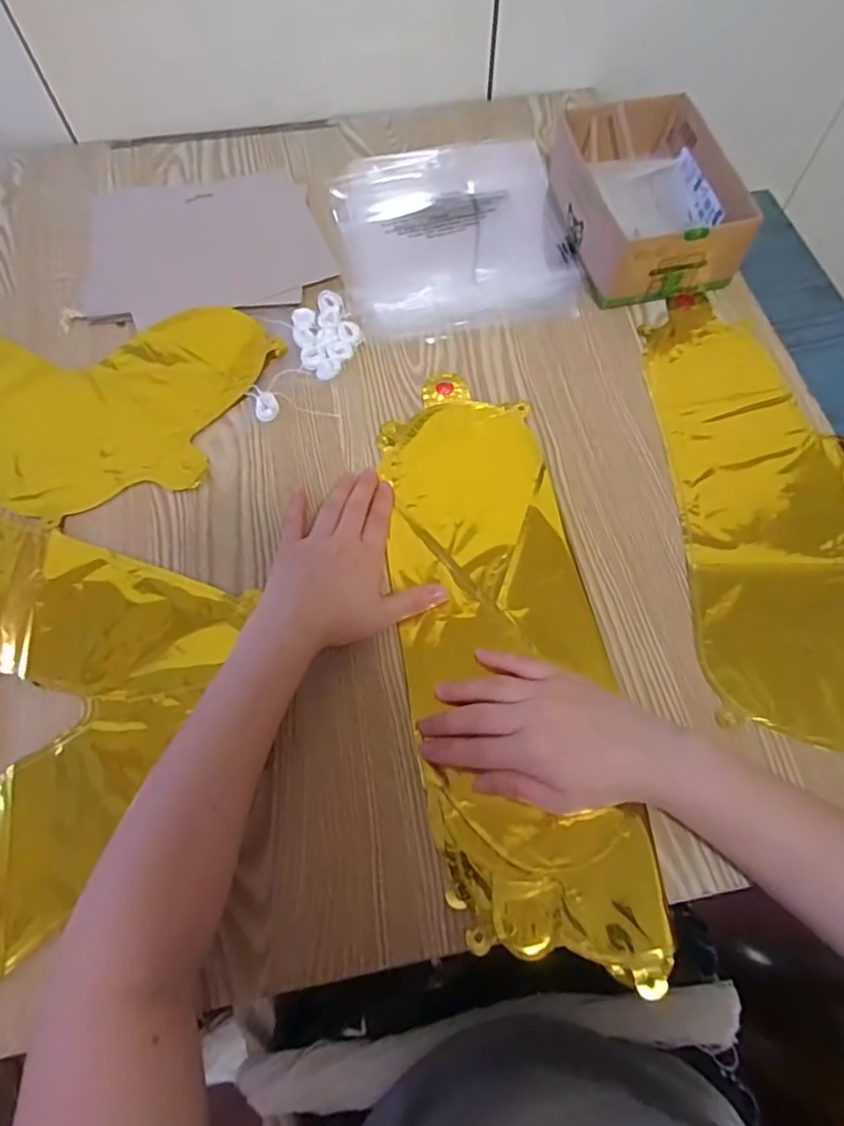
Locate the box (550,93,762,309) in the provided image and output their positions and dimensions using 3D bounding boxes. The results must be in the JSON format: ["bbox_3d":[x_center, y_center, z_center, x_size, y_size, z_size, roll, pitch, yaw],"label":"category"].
[{"bbox_3d":[0.203,-0.329,0.550,0.131,0.070,0.183,-12,67,-5],"label":"box"}]

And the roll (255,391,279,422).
[{"bbox_3d":[-0.129,-0.131,0.499,0.019,0.010,0.025,-18,67,-7],"label":"roll"}]

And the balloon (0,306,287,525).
[{"bbox_3d":[-0.344,-0.168,0.514,0.386,0.006,0.224,20,68,9],"label":"balloon"}]

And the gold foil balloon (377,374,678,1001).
[{"bbox_3d":[0.054,0.044,0.425,0.134,0.014,0.423,-8,66,-3],"label":"gold foil balloon"}]

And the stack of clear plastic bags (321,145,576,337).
[{"bbox_3d":[0.031,-0.326,0.589,0.216,0.009,0.251,-9,67,-4],"label":"stack of clear plastic bags"}]

